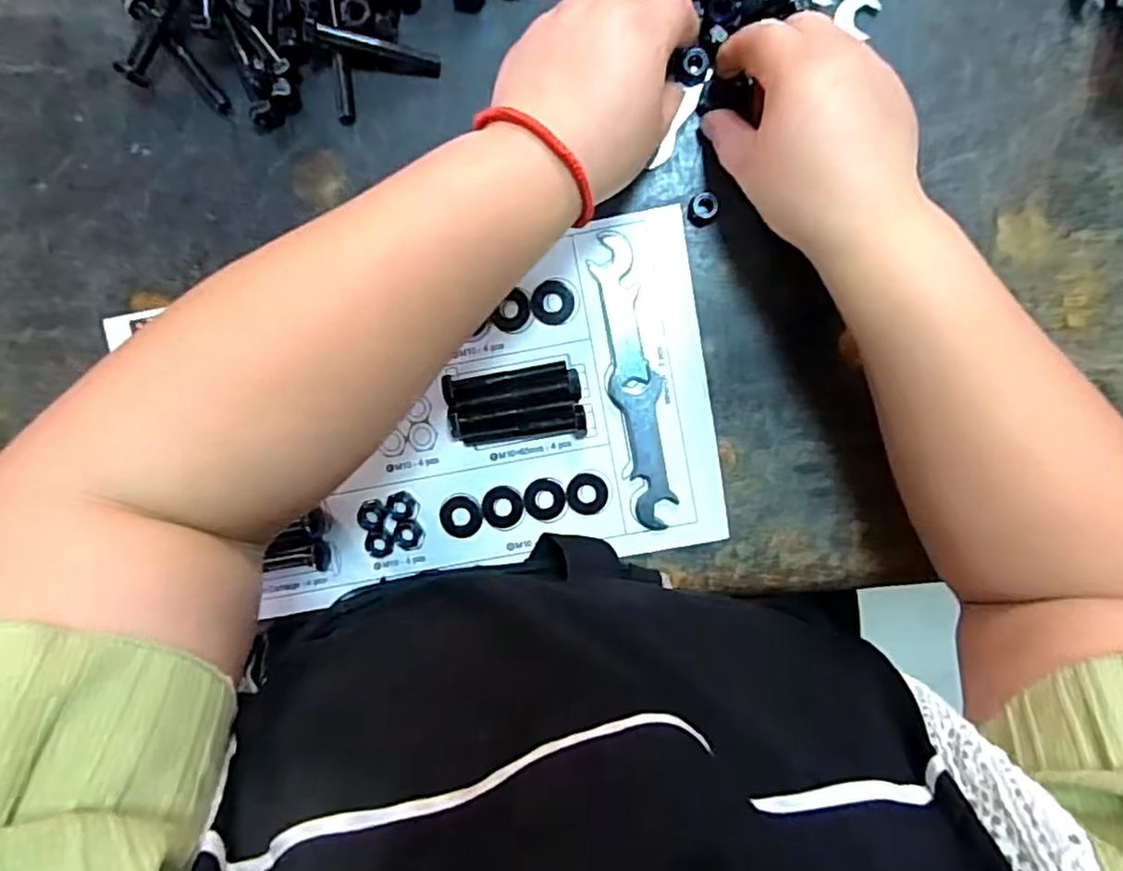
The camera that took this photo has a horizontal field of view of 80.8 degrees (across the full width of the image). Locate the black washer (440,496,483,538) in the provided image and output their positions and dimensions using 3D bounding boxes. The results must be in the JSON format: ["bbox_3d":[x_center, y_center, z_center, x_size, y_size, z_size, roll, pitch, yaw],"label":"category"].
[{"bbox_3d":[-0.059,0.048,0.385,0.024,0.004,0.024,1,96,1],"label":"black washer"}]

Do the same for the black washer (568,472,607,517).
[{"bbox_3d":[0.015,0.034,0.383,0.023,0.004,0.024,0,96,1],"label":"black washer"}]

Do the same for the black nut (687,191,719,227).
[{"bbox_3d":[0.079,-0.126,0.368,0.015,0.009,0.018,13,96,0],"label":"black nut"}]

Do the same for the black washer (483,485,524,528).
[{"bbox_3d":[-0.034,0.042,0.386,0.023,0.004,0.025,1,96,1],"label":"black washer"}]

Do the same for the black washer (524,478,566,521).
[{"bbox_3d":[-0.010,0.037,0.383,0.023,0.004,0.024,0,96,1],"label":"black washer"}]

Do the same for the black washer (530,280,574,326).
[{"bbox_3d":[-0.005,-0.075,0.373,0.024,0.004,0.024,1,96,1],"label":"black washer"}]

